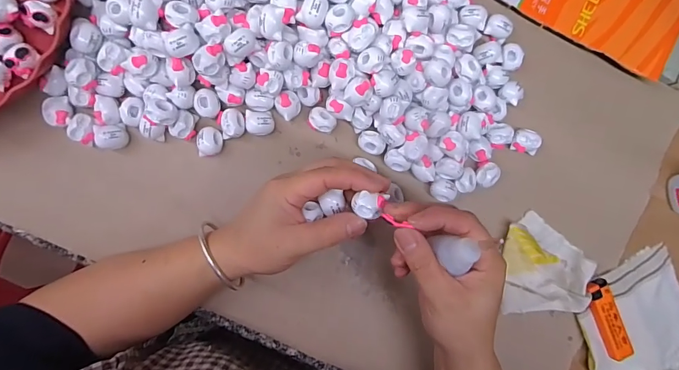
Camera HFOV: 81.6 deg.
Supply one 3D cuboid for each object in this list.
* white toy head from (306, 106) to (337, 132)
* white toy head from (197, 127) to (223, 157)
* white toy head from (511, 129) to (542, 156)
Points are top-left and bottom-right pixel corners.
[{"bbox_3d":[-0.016,-0.060,0.366,0.026,0.022,0.020,16,94,-8],"label":"white toy head"},{"bbox_3d":[-0.117,-0.039,0.358,0.020,0.023,0.025,0,96,-7],"label":"white toy head"},{"bbox_3d":[0.181,-0.042,0.381,0.025,0.014,0.023,9,95,-8],"label":"white toy head"}]

